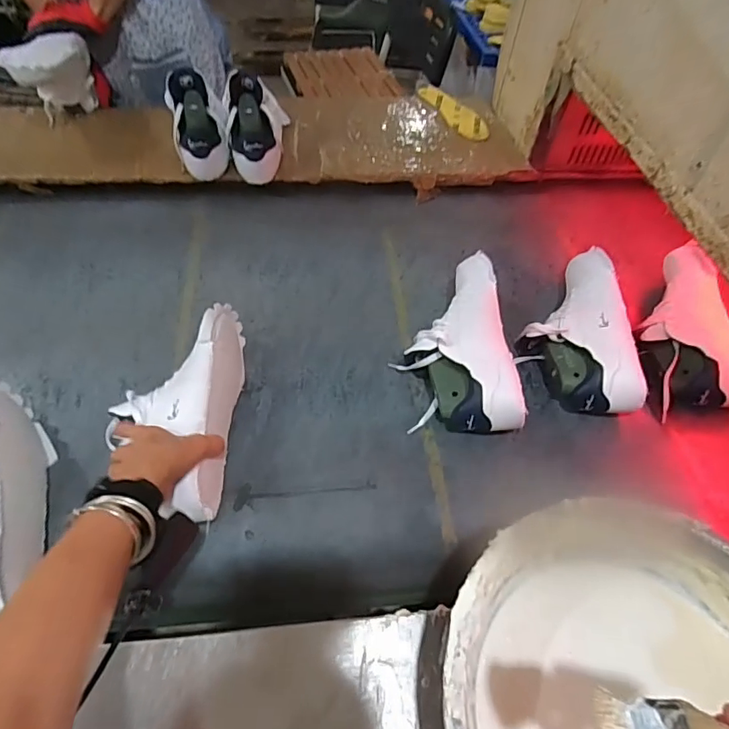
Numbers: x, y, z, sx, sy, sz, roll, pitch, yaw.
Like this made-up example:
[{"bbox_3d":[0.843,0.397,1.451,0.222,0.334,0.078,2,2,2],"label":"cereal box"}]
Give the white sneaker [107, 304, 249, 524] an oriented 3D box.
[{"bbox_3d":[-0.235,0.046,0.594,0.148,0.092,0.286,2,53,-3],"label":"white sneaker"}]

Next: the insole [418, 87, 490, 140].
[{"bbox_3d":[0.200,-0.566,1.109,0.079,0.010,0.248,-15,56,-16],"label":"insole"}]

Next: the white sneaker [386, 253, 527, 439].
[{"bbox_3d":[0.120,-0.031,0.679,0.134,0.089,0.267,-1,53,-6],"label":"white sneaker"}]

